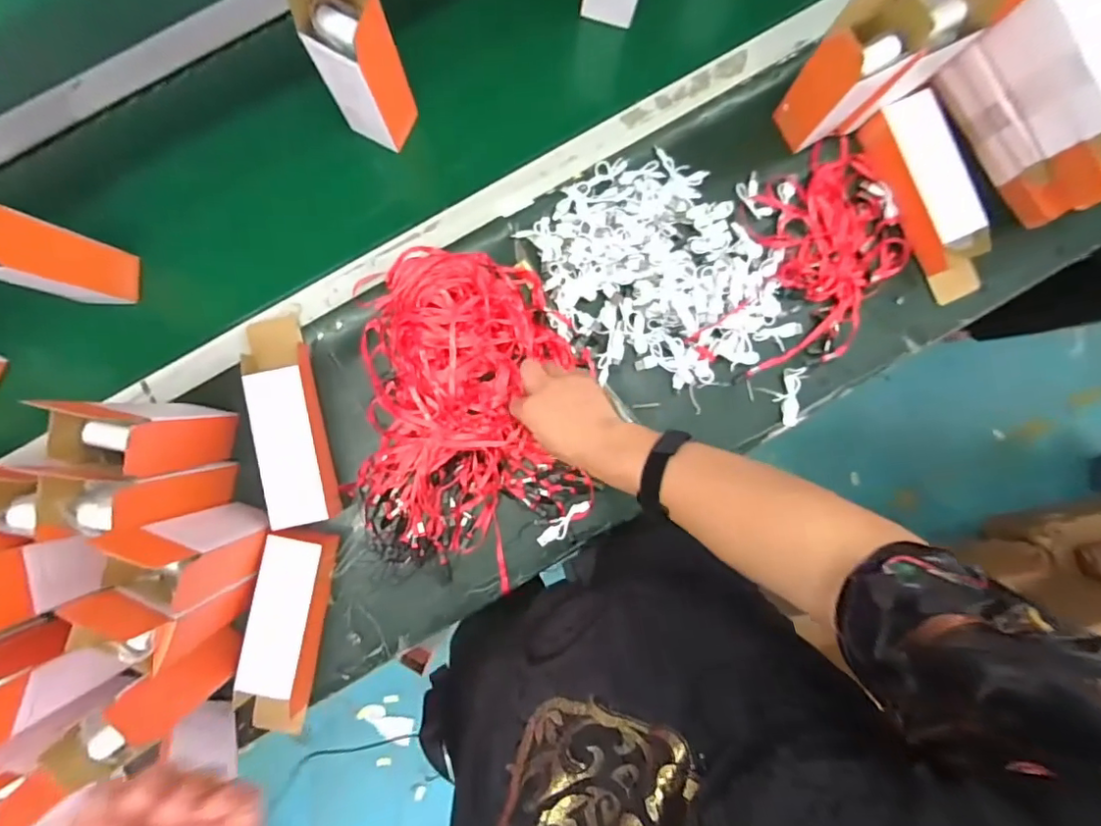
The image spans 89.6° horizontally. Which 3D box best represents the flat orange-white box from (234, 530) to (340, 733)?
[{"bbox_3d":[-0.308,0.255,0.650,0.076,0.054,0.241,9,90,-3],"label":"flat orange-white box"}]

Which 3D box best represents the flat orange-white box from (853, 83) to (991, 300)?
[{"bbox_3d":[0.463,-0.257,0.672,0.068,0.062,0.245,-25,92,-3],"label":"flat orange-white box"}]

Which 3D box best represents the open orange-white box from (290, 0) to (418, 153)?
[{"bbox_3d":[-0.196,-0.358,0.557,0.073,0.228,0.069,30,81,-2],"label":"open orange-white box"}]

